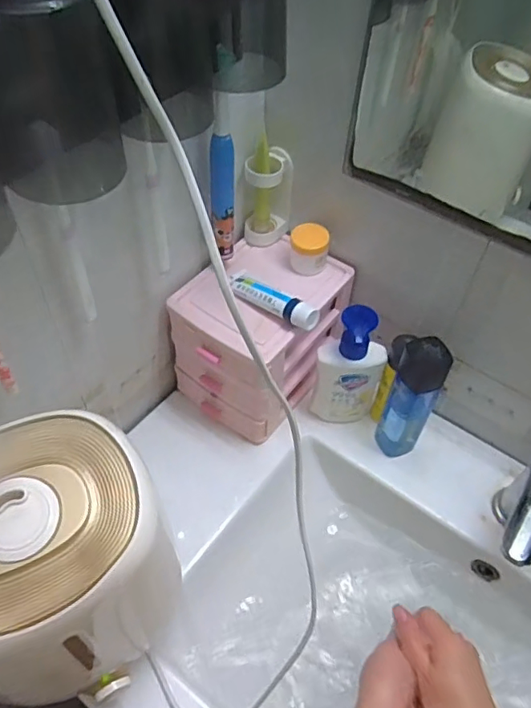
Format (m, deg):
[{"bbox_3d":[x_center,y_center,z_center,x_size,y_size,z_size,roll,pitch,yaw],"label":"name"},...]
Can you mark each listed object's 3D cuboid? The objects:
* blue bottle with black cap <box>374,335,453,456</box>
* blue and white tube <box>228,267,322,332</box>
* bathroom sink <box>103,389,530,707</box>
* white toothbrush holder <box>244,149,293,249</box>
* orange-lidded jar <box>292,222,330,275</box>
[{"bbox_3d":[0.150,0.052,0.574,0.047,0.165,0.038,25,54,16],"label":"blue bottle with black cap"},{"bbox_3d":[0.006,-0.059,0.554,0.112,0.027,0.035,34,57,22],"label":"blue and white tube"},{"bbox_3d":[0.126,0.290,0.559,0.676,0.140,0.438,32,56,20],"label":"bathroom sink"},{"bbox_3d":[0.002,-0.169,0.592,0.046,0.101,0.039,5,51,1],"label":"white toothbrush holder"},{"bbox_3d":[0.047,-0.112,0.584,0.040,0.046,0.032,9,51,4],"label":"orange-lidded jar"}]

